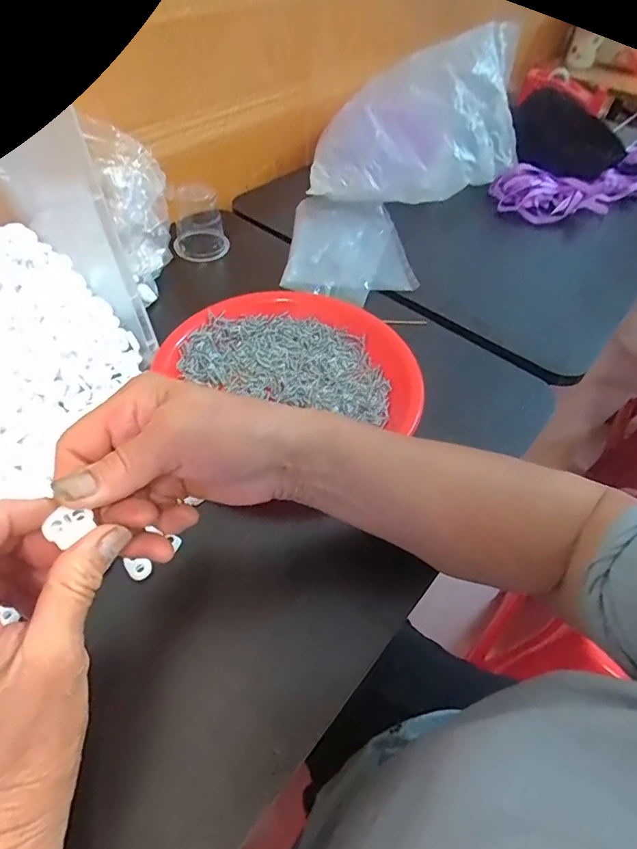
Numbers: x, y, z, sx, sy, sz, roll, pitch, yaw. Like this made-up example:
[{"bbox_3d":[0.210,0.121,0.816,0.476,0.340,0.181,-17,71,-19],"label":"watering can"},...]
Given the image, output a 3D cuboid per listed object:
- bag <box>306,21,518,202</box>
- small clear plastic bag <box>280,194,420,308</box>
[{"bbox_3d":[0.136,-0.380,0.621,0.303,0.161,0.106,-18,55,-19],"label":"bag"},{"bbox_3d":[0.040,-0.217,0.571,0.141,0.024,0.188,6,51,-1],"label":"small clear plastic bag"}]

